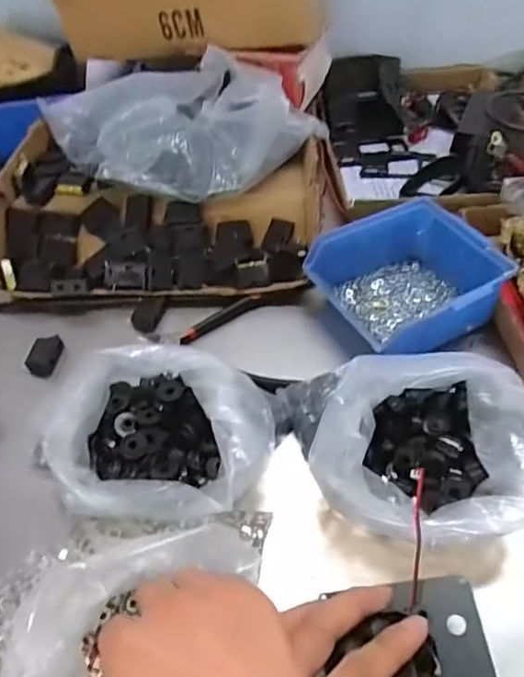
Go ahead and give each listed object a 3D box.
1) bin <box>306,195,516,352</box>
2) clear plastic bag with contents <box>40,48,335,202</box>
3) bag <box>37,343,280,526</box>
[{"bbox_3d":[0.125,-0.051,0.467,0.130,0.062,0.132,-26,52,-18],"label":"bin"},{"bbox_3d":[-0.060,-0.198,0.515,0.244,0.107,0.116,-2,49,2],"label":"clear plastic bag with contents"},{"bbox_3d":[-0.065,0.064,0.362,0.140,0.072,0.121,8,50,11],"label":"bag"}]

